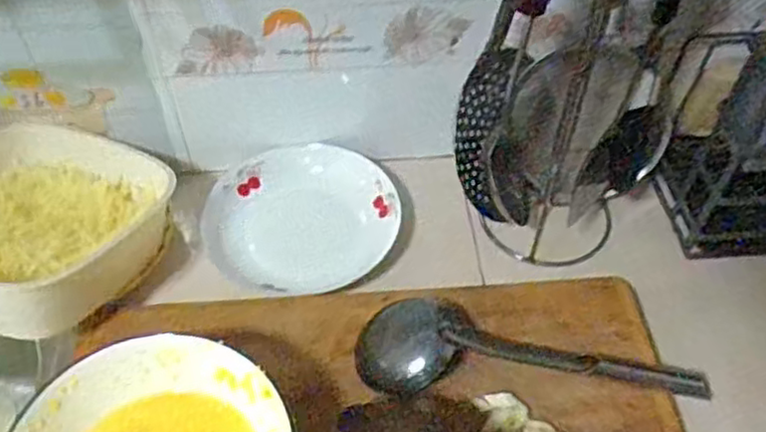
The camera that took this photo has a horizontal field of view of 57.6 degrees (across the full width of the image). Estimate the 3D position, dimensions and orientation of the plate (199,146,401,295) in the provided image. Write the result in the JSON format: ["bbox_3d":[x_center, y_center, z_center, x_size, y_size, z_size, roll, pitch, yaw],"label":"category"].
[{"bbox_3d":[-0.079,-0.002,0.662,0.178,0.035,0.155,16,52,12],"label":"plate"}]

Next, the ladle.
[{"bbox_3d":[0.122,0.110,0.557,0.286,0.047,0.070,4,51,3],"label":"ladle"}]

